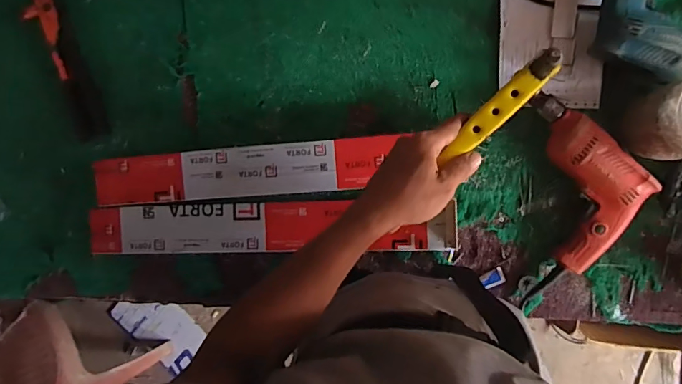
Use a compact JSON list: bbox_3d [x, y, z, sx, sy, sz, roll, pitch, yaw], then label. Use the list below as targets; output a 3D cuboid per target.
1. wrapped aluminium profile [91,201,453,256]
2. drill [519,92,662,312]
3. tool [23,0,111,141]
[{"bbox_3d":[-0.115,0.057,0.686,0.579,0.039,0.086,-1,93,8],"label":"wrapped aluminium profile"},{"bbox_3d":[0.344,-0.005,0.612,0.158,0.058,0.270,-2,93,8],"label":"drill"},{"bbox_3d":[-0.448,-0.202,0.719,0.059,0.022,0.230,-21,91,8],"label":"tool"}]

